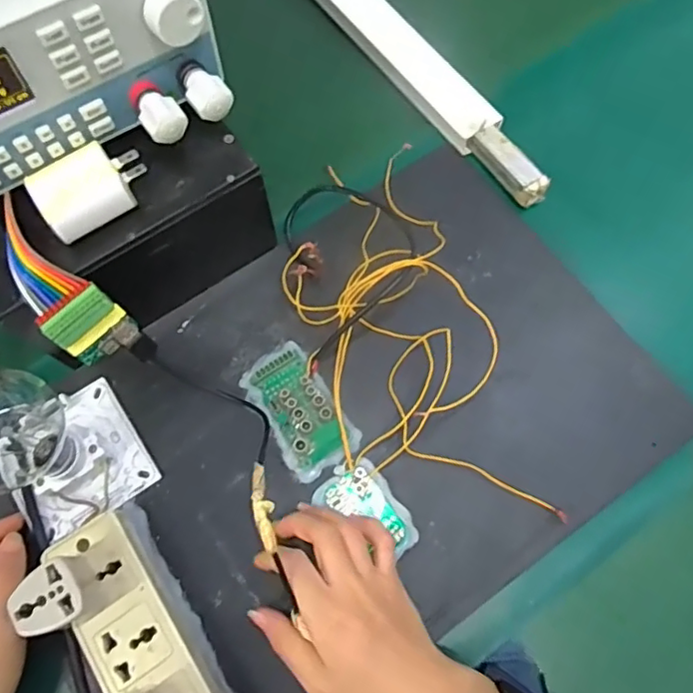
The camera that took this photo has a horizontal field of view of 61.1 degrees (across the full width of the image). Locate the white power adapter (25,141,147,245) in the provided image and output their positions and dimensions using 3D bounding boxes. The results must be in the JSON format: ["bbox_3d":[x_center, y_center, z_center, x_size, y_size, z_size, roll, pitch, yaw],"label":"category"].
[{"bbox_3d":[-0.149,-0.094,0.345,0.061,0.025,0.042,-31,72,-9],"label":"white power adapter"}]

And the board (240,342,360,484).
[{"bbox_3d":[-0.035,0.042,0.411,0.051,0.017,0.091,-33,73,-10],"label":"board"}]

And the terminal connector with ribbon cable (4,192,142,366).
[{"bbox_3d":[-0.173,-0.032,0.350,0.040,0.022,0.103,-45,115,-13],"label":"terminal connector with ribbon cable"}]

